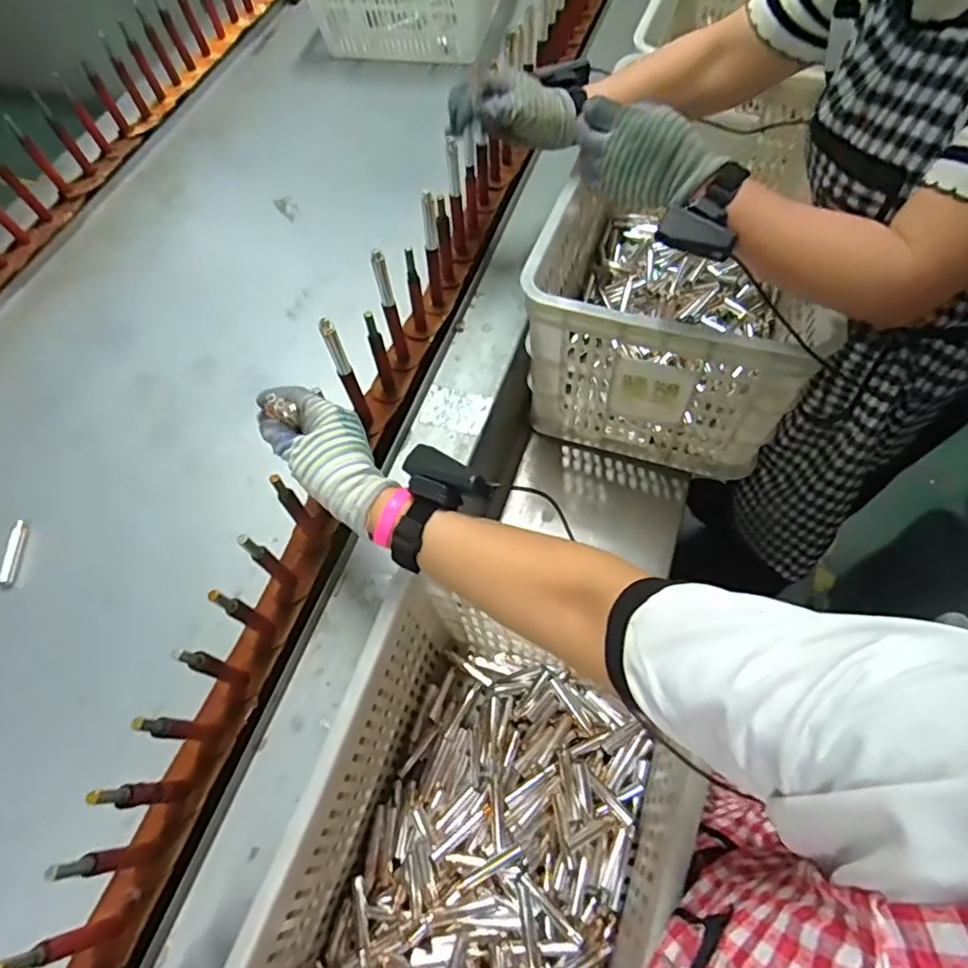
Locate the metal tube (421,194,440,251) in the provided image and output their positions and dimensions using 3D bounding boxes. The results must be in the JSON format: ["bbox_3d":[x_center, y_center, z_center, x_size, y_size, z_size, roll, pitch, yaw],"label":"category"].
[{"bbox_3d":[-0.064,-0.308,0.677,0.016,0.076,0.020,-9,67,-1],"label":"metal tube"}]

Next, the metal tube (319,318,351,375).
[{"bbox_3d":[-0.151,-0.138,0.586,0.014,0.071,0.011,-21,67,-6],"label":"metal tube"}]

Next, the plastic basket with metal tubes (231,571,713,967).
[{"bbox_3d":[-0.009,0.375,0.525,0.299,0.265,0.418,19,69,10],"label":"plastic basket with metal tubes"}]

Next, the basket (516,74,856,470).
[{"bbox_3d":[0.322,-0.337,0.845,0.372,0.295,0.578,22,69,11],"label":"basket"}]

